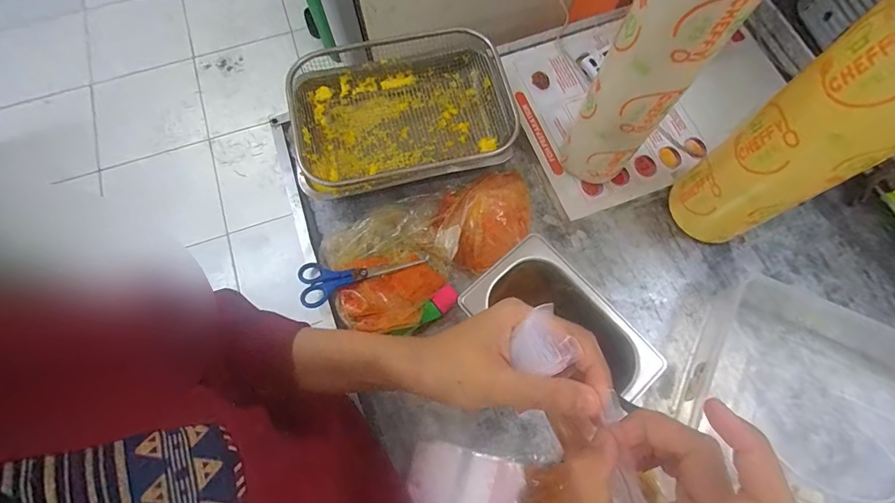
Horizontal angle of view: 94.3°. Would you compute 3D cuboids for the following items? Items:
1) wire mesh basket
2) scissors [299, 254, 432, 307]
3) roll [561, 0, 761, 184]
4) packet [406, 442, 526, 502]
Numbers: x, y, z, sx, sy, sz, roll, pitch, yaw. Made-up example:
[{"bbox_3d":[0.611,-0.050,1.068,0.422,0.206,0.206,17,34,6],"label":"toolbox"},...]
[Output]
[{"bbox_3d":[-0.059,-0.192,0.583,0.287,0.066,0.212,-15,73,-4],"label":"wire mesh basket"},{"bbox_3d":[-0.110,0.019,0.538,0.164,0.016,0.058,-20,73,-6],"label":"scissors"},{"bbox_3d":[0.205,-0.174,0.448,0.080,0.321,0.073,0,72,0],"label":"roll"},{"bbox_3d":[0.020,0.266,0.468,0.128,0.010,0.073,12,73,4],"label":"packet"}]

